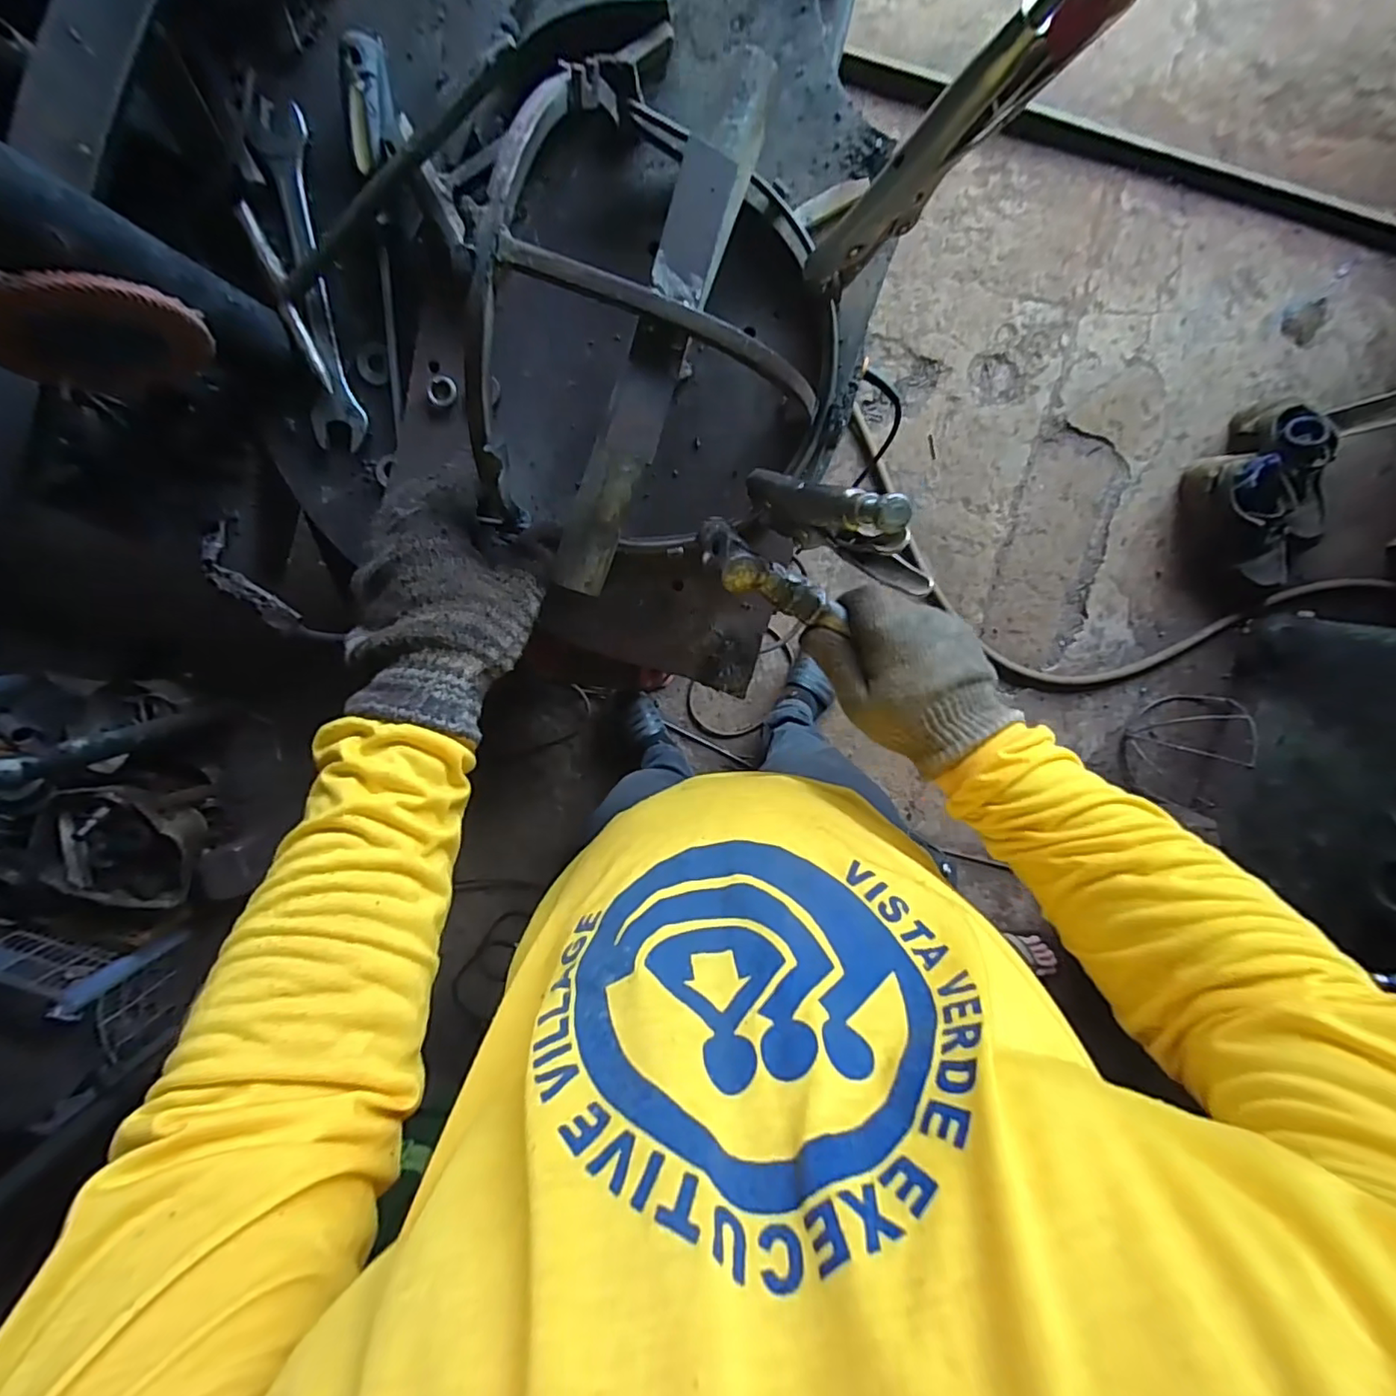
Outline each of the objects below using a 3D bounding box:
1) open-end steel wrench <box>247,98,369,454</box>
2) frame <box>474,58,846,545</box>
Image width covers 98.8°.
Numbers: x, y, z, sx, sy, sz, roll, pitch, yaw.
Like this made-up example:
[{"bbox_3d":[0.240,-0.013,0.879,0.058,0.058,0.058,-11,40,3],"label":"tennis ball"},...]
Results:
[{"bbox_3d":[-0.262,-0.278,0.404,0.036,0.010,0.208,-7,99,2],"label":"open-end steel wrench"},{"bbox_3d":[-0.017,-0.184,0.326,0.175,0.103,0.212,18,100,-3],"label":"frame"}]

